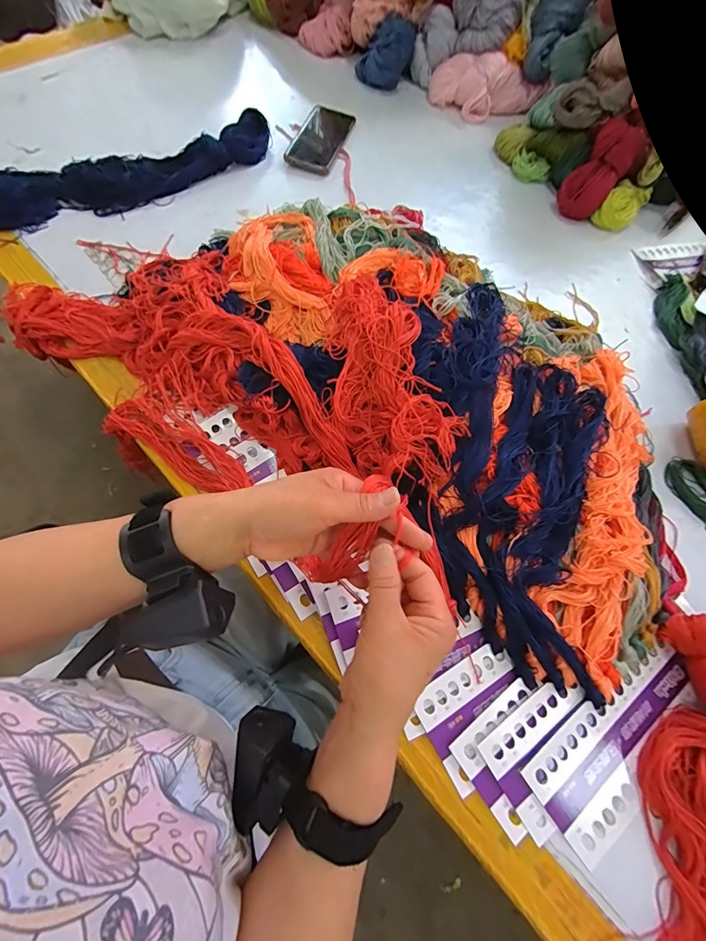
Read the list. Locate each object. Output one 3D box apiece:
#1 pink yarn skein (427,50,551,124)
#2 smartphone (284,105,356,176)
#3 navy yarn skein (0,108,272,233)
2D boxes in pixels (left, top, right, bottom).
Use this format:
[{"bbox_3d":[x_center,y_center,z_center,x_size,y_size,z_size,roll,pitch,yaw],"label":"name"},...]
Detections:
[{"bbox_3d":[0.242,-0.679,0.672,0.208,0.057,0.088,13,67,0],"label":"pink yarn skein"},{"bbox_3d":[-0.053,-0.544,0.628,0.078,0.014,0.166,19,65,0],"label":"smartphone"},{"bbox_3d":[-0.330,-0.432,0.547,0.460,0.044,0.105,-23,72,-14],"label":"navy yarn skein"}]

